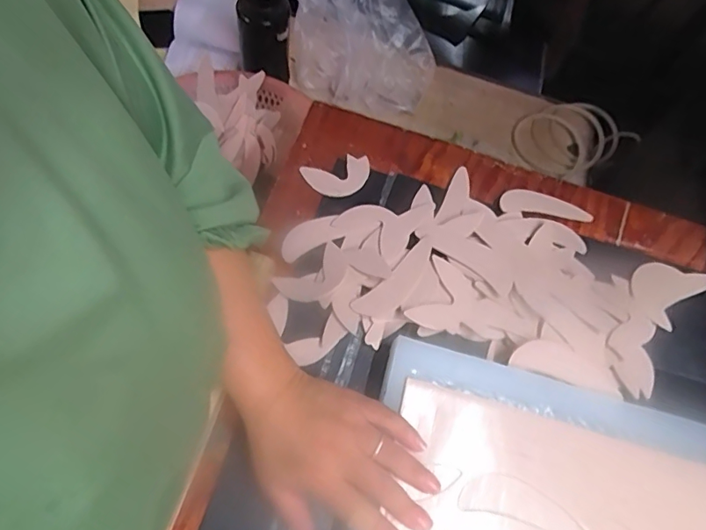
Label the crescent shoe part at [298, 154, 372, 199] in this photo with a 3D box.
[{"bbox_3d":[-0.014,-0.089,0.514,0.068,0.007,0.045,-14,66,-12],"label":"crescent shoe part"}]

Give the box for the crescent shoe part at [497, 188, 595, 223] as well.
[{"bbox_3d":[0.198,-0.064,0.527,0.100,0.004,0.031,6,60,-12],"label":"crescent shoe part"}]

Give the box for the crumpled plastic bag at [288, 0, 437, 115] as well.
[{"bbox_3d":[-0.002,-0.371,0.850,0.231,0.062,0.291,-38,109,-3],"label":"crumpled plastic bag"}]

